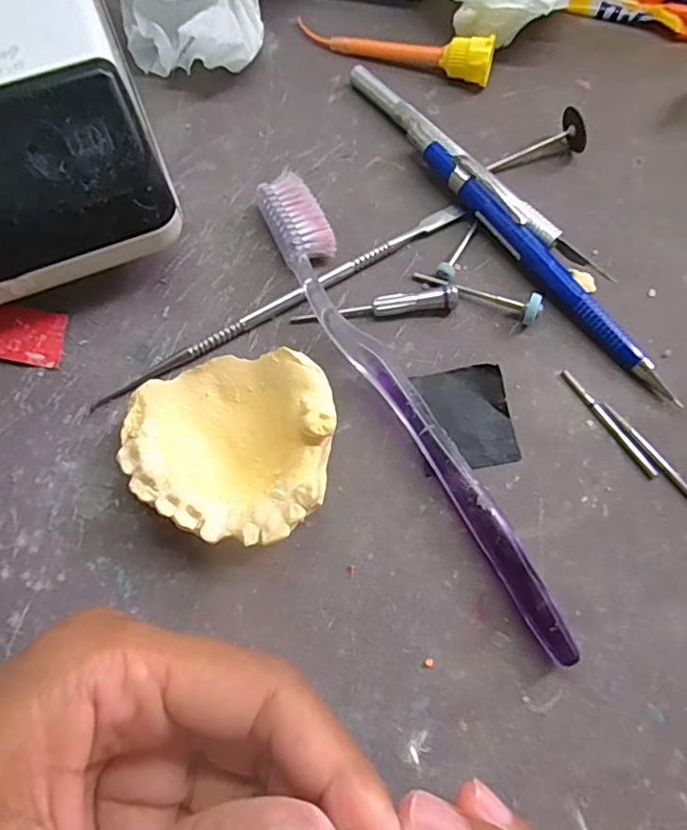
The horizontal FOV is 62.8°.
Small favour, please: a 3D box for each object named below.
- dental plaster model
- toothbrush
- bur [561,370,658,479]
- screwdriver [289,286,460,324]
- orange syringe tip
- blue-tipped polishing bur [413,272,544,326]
[{"bbox_3d":[-0.035,0.011,0.174,0.061,0.023,0.057,0,71,0],"label":"dental plaster model"},{"bbox_3d":[0.017,-0.008,0.186,0.019,0.013,0.184,-26,73,-8],"label":"toothbrush"},{"bbox_3d":[0.088,0.002,0.186,0.004,0.004,0.044,-31,73,-10],"label":"bur"},{"bbox_3d":[0.011,-0.038,0.201,0.059,0.004,0.007,-8,105,5],"label":"screwdriver"},{"bbox_3d":[0.021,-0.160,0.239,0.086,0.016,0.012,22,72,8],"label":"orange syringe tip"},{"bbox_3d":[0.047,-0.043,0.200,0.046,0.011,0.009,20,72,7],"label":"blue-tipped polishing bur"}]

